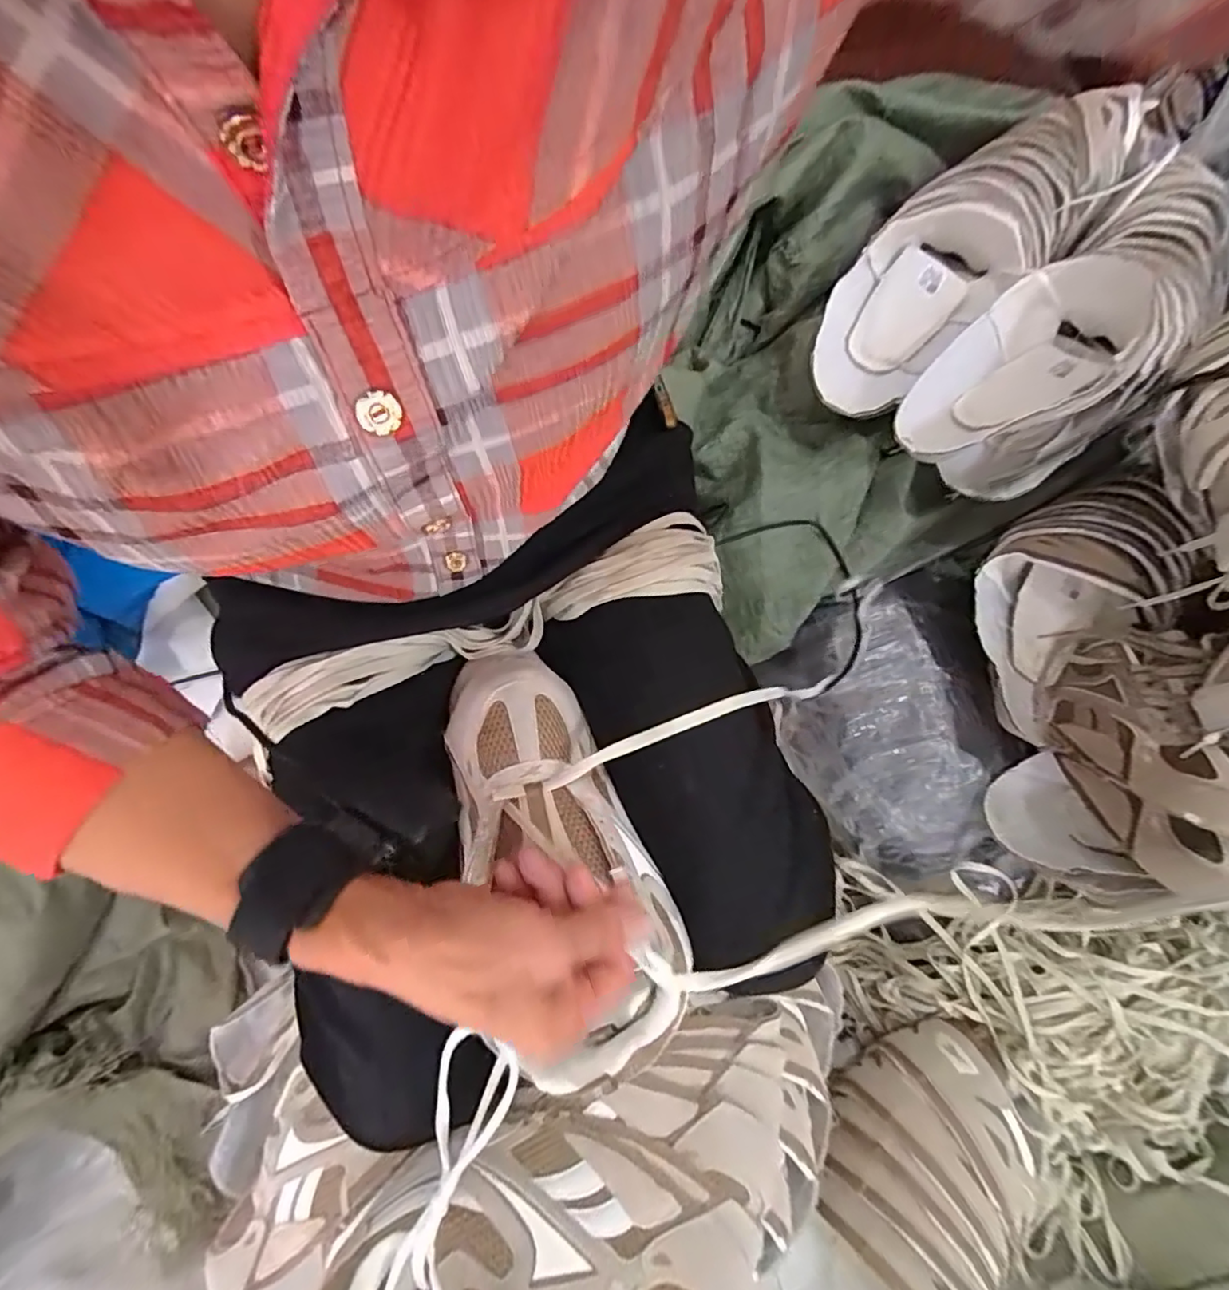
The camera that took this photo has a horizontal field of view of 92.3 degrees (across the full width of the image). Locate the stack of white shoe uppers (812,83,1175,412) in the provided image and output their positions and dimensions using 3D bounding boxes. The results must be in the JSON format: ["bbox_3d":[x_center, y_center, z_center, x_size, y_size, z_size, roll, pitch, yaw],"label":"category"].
[{"bbox_3d":[0.369,-0.422,0.623,0.407,0.096,0.147,-42,82,-10],"label":"stack of white shoe uppers"}]

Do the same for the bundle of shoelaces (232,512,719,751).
[{"bbox_3d":[-0.080,-0.018,0.404,0.322,0.057,0.062,-18,79,-5],"label":"bundle of shoelaces"}]

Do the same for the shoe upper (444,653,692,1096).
[{"bbox_3d":[-0.043,0.115,0.353,0.108,0.054,0.241,-26,63,-7],"label":"shoe upper"}]

